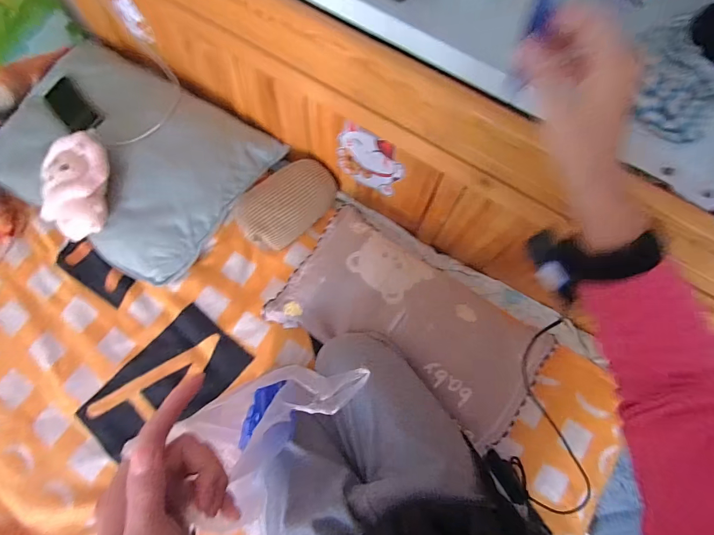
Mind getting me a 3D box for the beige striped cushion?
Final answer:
[{"bbox_3d":[-0.152,-0.144,0.784,0.224,0.092,0.135,-38,78,-9],"label":"beige striped cushion"}]

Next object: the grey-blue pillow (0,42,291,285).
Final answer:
[{"bbox_3d":[-0.521,-0.259,0.792,0.563,0.136,0.403,32,78,9],"label":"grey-blue pillow"}]

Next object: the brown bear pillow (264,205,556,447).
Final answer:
[{"bbox_3d":[0.104,0.110,0.725,0.513,0.096,0.289,33,78,9],"label":"brown bear pillow"}]

